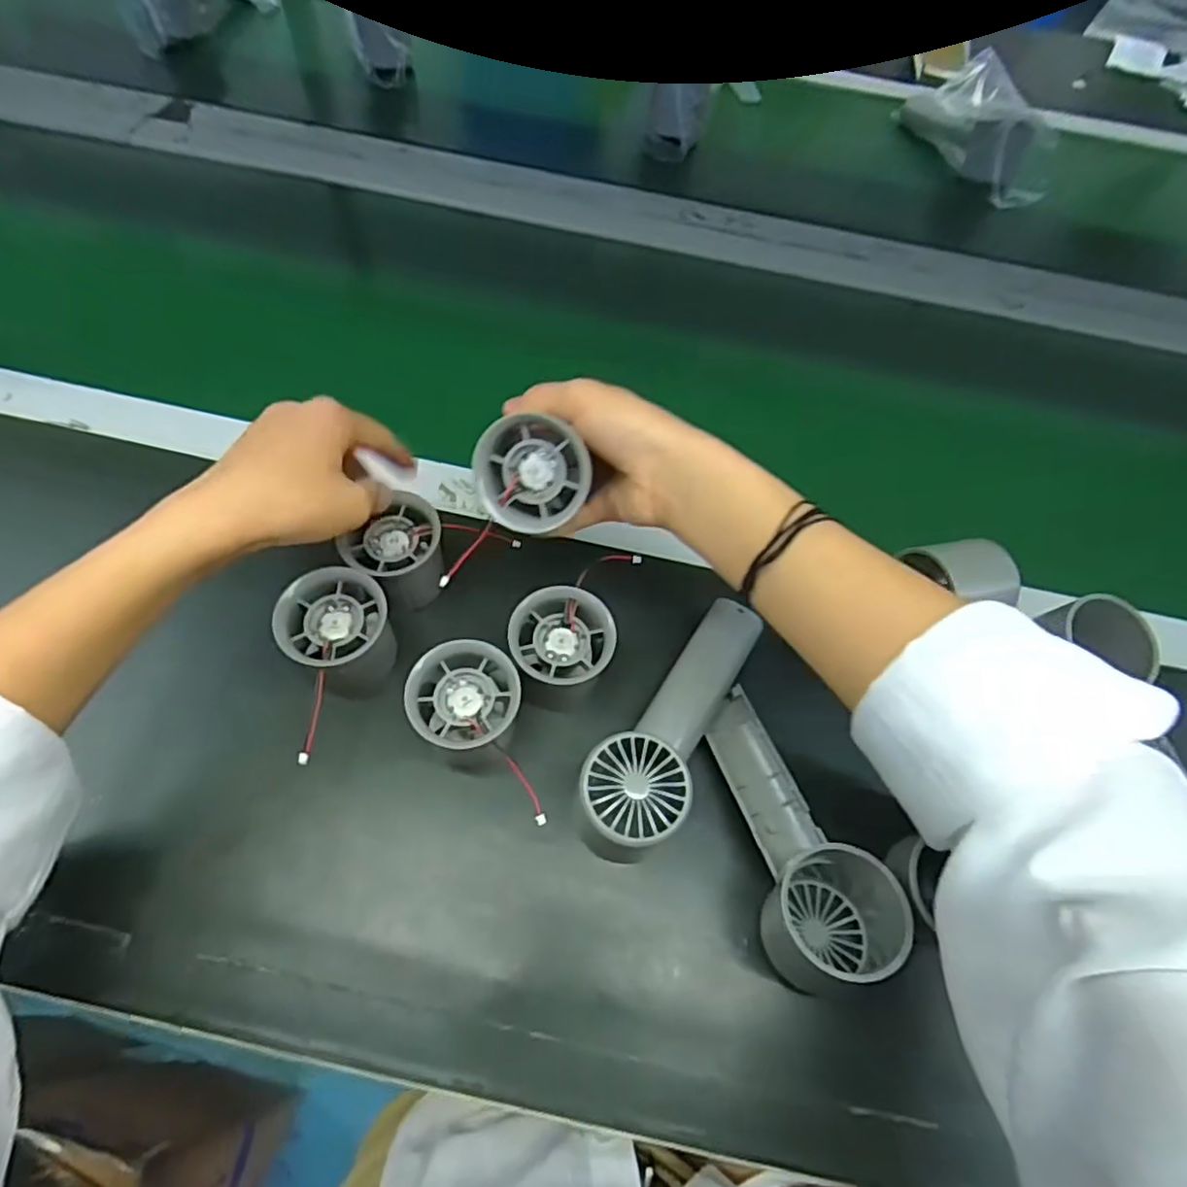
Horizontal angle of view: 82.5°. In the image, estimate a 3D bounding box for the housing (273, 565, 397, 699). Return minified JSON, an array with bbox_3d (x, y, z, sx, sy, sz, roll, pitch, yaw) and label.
[{"bbox_3d":[-0.138,0.023,0.375,0.048,0.063,0.052,2,60,-4],"label":"housing"}]

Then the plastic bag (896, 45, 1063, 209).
[{"bbox_3d":[0.409,-0.493,0.707,0.080,0.063,0.173,-13,62,-12],"label":"plastic bag"}]

